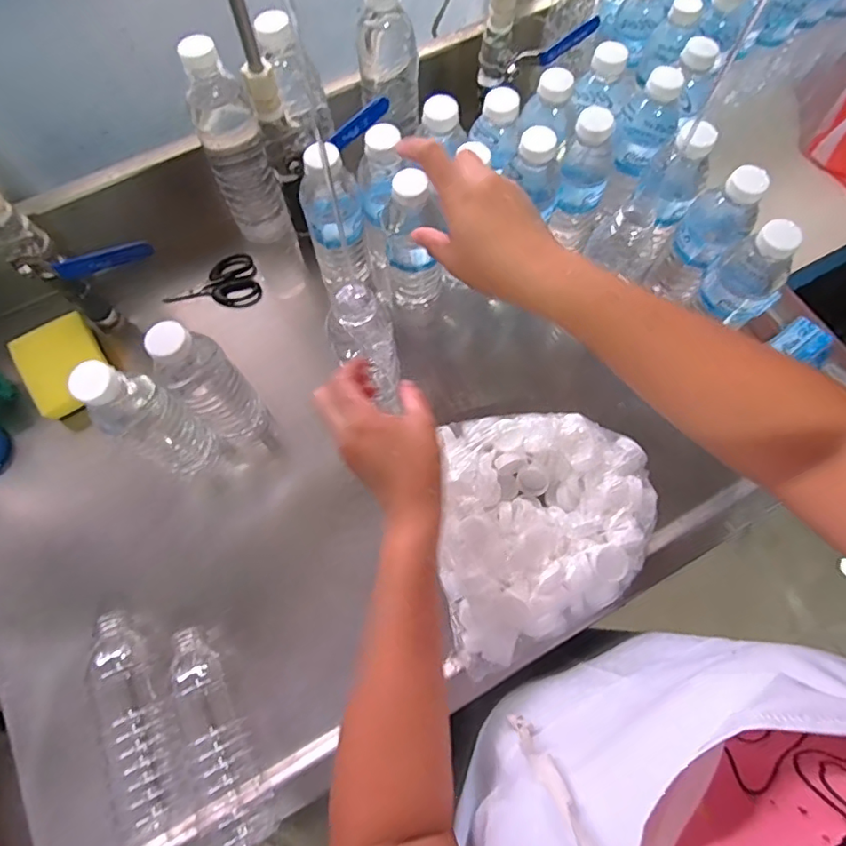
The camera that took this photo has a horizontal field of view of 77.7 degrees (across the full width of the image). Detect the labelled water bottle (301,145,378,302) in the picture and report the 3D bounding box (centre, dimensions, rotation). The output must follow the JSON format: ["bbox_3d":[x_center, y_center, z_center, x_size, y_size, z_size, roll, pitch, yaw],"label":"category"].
[{"bbox_3d":[-0.084,-0.193,0.532,0.058,0.171,0.055,0,69,1],"label":"labelled water bottle"}]

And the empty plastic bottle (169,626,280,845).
[{"bbox_3d":[-0.179,0.264,0.447,0.052,0.057,0.173,-29,72,-10],"label":"empty plastic bottle"}]

